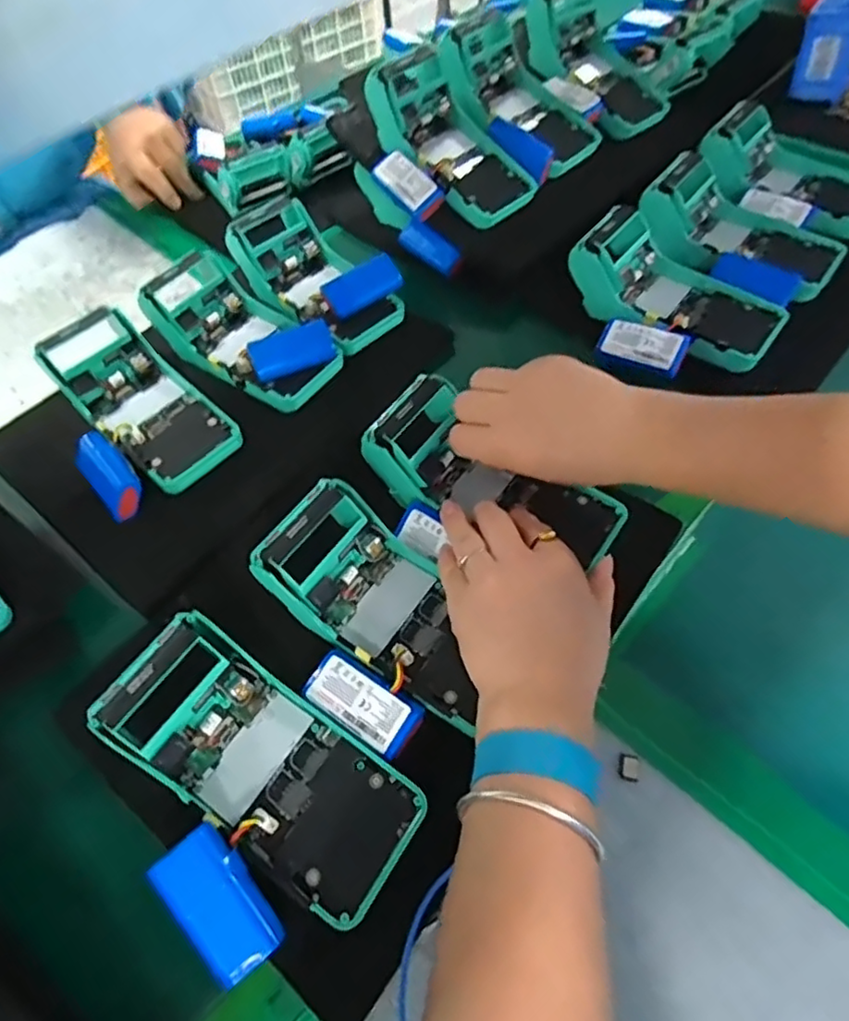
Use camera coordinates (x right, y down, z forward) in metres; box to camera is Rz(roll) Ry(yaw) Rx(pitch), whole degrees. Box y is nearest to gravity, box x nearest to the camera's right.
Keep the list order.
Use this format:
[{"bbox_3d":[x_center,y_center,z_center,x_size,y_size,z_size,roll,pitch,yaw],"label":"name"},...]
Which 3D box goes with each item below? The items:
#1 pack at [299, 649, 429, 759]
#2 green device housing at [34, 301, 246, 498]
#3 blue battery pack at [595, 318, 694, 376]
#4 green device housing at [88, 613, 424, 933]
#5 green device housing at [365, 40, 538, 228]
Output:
[{"bbox_3d":[-0.036,0.109,0.348,0.067,0.012,0.032,27,62,22],"label":"pack"},{"bbox_3d":[-0.230,-0.089,0.498,0.183,0.045,0.079,42,68,14],"label":"green device housing"},{"bbox_3d":[0.180,-0.135,0.504,0.068,0.012,0.040,26,97,25],"label":"blue battery pack"},{"bbox_3d":[-0.087,0.135,0.328,0.168,0.050,0.076,35,64,10],"label":"green device housing"},{"bbox_3d":[0.028,-0.345,0.574,0.167,0.069,0.083,48,68,-2],"label":"green device housing"}]

